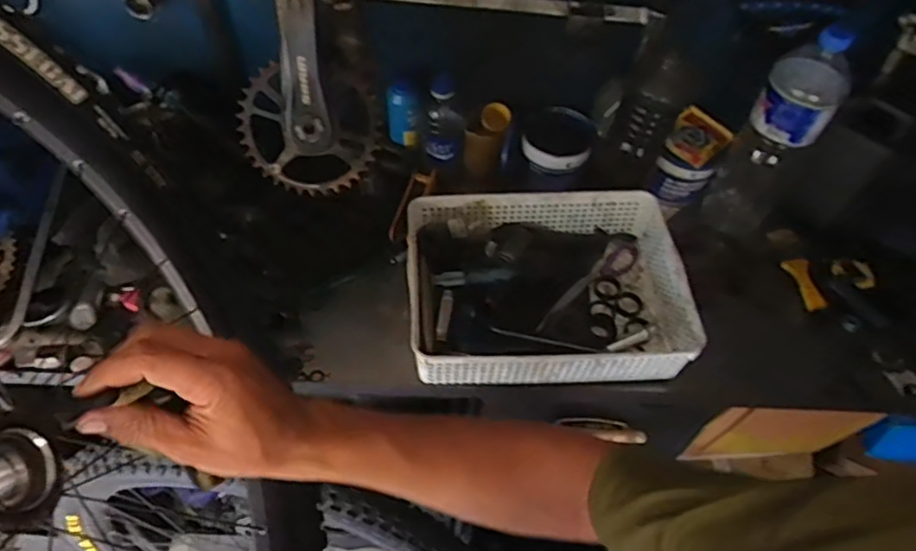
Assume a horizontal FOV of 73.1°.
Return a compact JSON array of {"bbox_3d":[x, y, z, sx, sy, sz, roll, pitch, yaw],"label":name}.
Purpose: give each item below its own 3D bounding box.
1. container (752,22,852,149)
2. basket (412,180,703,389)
[{"bbox_3d":[0.414,-0.230,0.726,0.087,0.126,0.090,32,59,18],"label":"container"},{"bbox_3d":[0.104,0.013,0.779,0.329,0.083,0.252,1,54,-3],"label":"basket"}]

